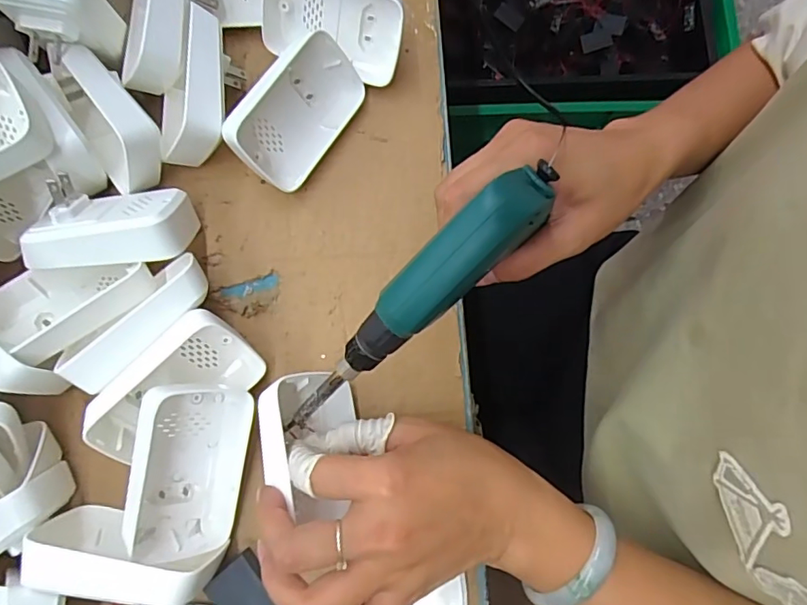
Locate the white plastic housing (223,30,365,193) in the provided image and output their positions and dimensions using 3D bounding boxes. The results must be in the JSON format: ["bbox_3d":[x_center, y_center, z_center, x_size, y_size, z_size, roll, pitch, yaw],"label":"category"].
[{"bbox_3d":[-0.069,-0.124,0.349,0.025,0.062,0.094,22,73,44],"label":"white plastic housing"}]

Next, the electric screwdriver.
[{"bbox_3d":[0.000,0.008,0.260,0.025,0.031,0.179,49,116,9],"label":"electric screwdriver"}]

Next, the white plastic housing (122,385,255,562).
[{"bbox_3d":[-0.122,0.094,0.305,0.059,0.022,0.093,9,89,-34],"label":"white plastic housing"}]

